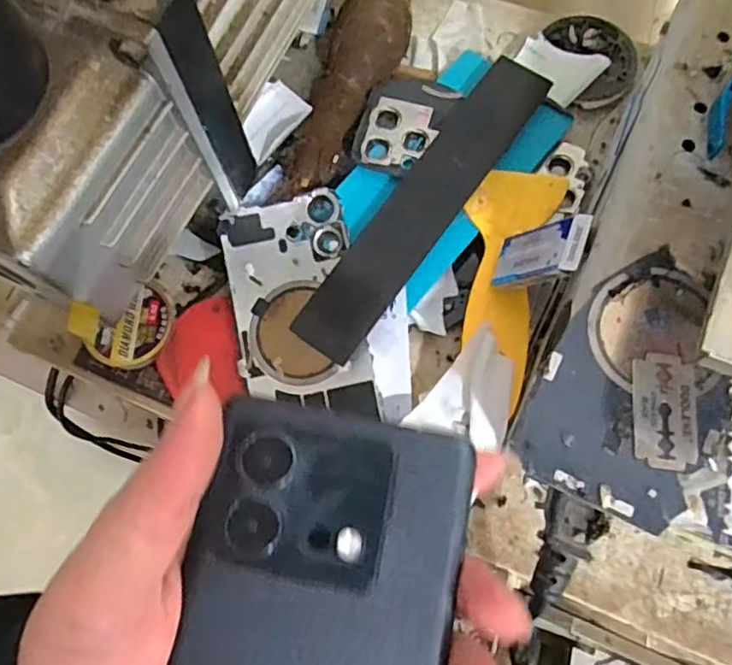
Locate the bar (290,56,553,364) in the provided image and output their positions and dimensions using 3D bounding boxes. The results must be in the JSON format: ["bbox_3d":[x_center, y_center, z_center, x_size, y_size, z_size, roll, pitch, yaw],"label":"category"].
[{"bbox_3d":[0.031,-0.067,0.325,0.035,0.011,0.187,34,76,10],"label":"bar"}]

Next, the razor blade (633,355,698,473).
[{"bbox_3d":[0.109,0.028,0.232,0.022,0.004,0.042,7,73,2],"label":"razor blade"}]

